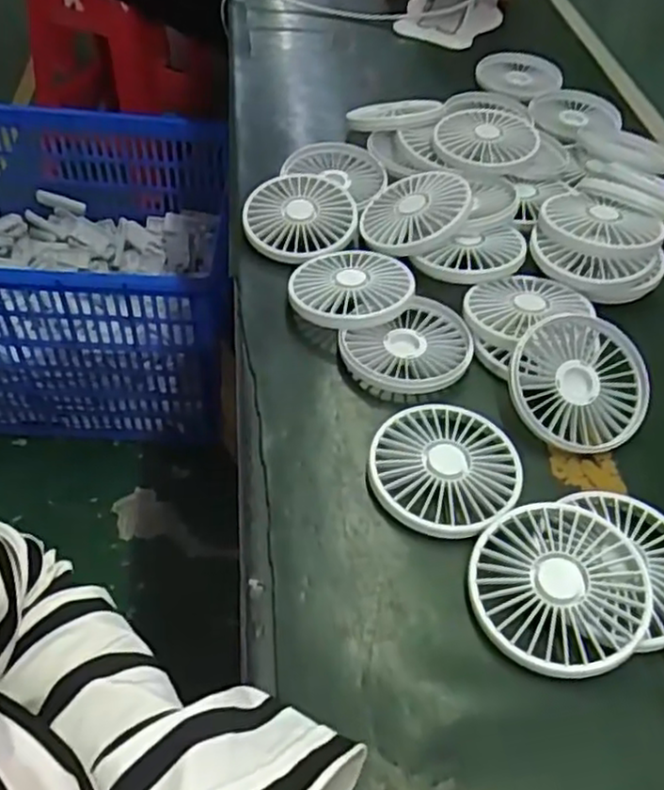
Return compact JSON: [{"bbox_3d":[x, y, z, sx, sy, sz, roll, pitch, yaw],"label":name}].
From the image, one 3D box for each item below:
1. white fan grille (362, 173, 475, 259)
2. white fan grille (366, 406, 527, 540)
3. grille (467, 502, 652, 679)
[{"bbox_3d":[0.064,-0.143,0.538,0.084,0.015,0.085,-13,47,16],"label":"white fan grille"},{"bbox_3d":[0.067,0.040,0.405,0.083,0.009,0.088,3,50,-3],"label":"white fan grille"},{"bbox_3d":[0.115,0.096,0.354,0.083,0.017,0.086,3,50,-3],"label":"grille"}]

